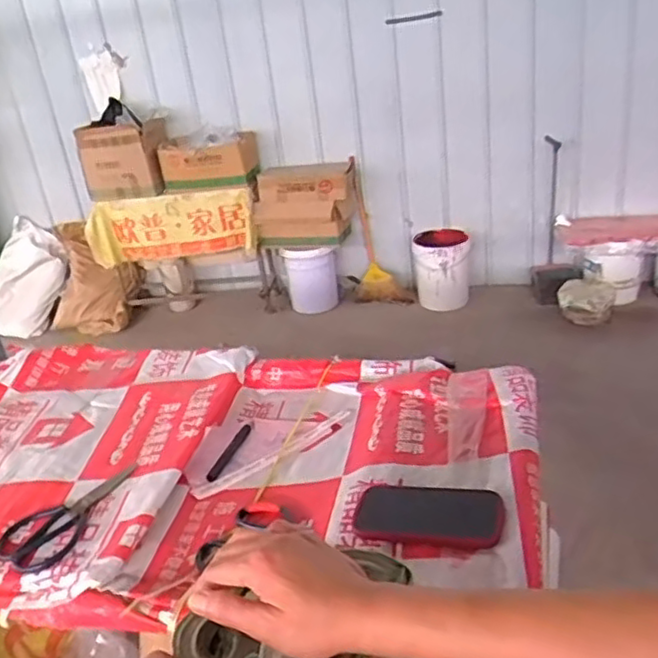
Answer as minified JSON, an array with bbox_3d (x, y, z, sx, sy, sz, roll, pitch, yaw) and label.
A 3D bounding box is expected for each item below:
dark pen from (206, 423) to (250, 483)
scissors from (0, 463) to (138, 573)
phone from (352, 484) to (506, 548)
[{"bbox_3d":[-0.147,0.182,0.978,0.014,0.012,0.133,2,27,19],"label":"dark pen"},{"bbox_3d":[-0.343,0.237,0.859,0.094,0.017,0.197,1,27,18],"label":"scissors"},{"bbox_3d":[0.112,0.211,0.752,0.164,0.018,0.083,-1,23,18],"label":"phone"}]

